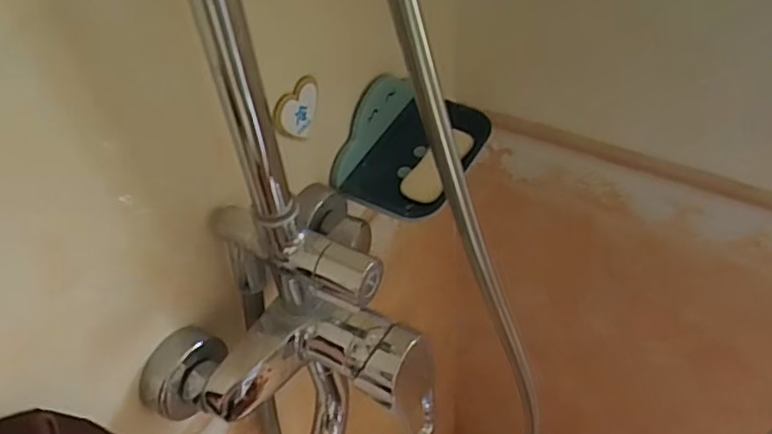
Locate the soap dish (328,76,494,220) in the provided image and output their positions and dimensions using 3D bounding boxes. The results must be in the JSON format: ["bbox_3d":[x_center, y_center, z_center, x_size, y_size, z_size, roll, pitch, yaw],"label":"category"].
[{"bbox_3d":[0.024,-0.065,0.523,0.088,0.070,0.144,24,54,24],"label":"soap dish"}]

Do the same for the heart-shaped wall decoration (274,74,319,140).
[{"bbox_3d":[-0.059,-0.074,0.438,0.011,0.035,0.041,23,54,23],"label":"heart-shaped wall decoration"}]

